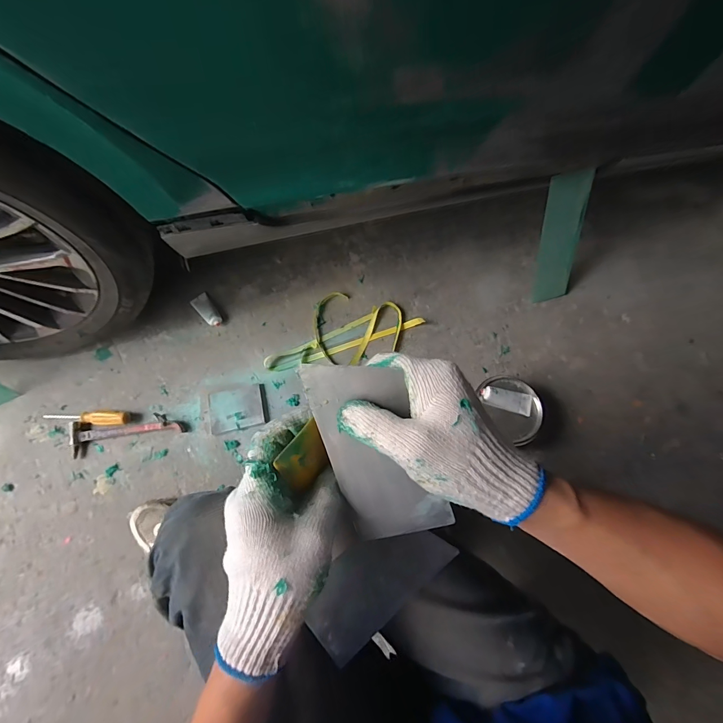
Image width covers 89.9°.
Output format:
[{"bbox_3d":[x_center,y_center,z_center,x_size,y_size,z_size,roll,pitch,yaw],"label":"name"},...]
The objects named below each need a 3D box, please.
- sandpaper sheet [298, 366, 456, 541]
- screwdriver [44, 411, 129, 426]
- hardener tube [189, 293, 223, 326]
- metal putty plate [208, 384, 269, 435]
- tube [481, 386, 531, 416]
[{"bbox_3d":[0.010,0.063,0.258,0.068,0.004,0.138,-18,100,12],"label":"sandpaper sheet"},{"bbox_3d":[-0.619,0.128,0.809,0.193,0.027,0.030,0,70,-1],"label":"screwdriver"},{"bbox_3d":[-0.391,-0.133,0.919,0.043,0.017,0.104,-40,75,-14],"label":"hardener tube"},{"bbox_3d":[-0.283,0.108,0.834,0.129,0.017,0.100,-11,70,-5],"label":"metal putty plate"},{"bbox_3d":[0.309,0.078,0.766,0.105,0.018,0.046,17,71,3],"label":"tube"}]

